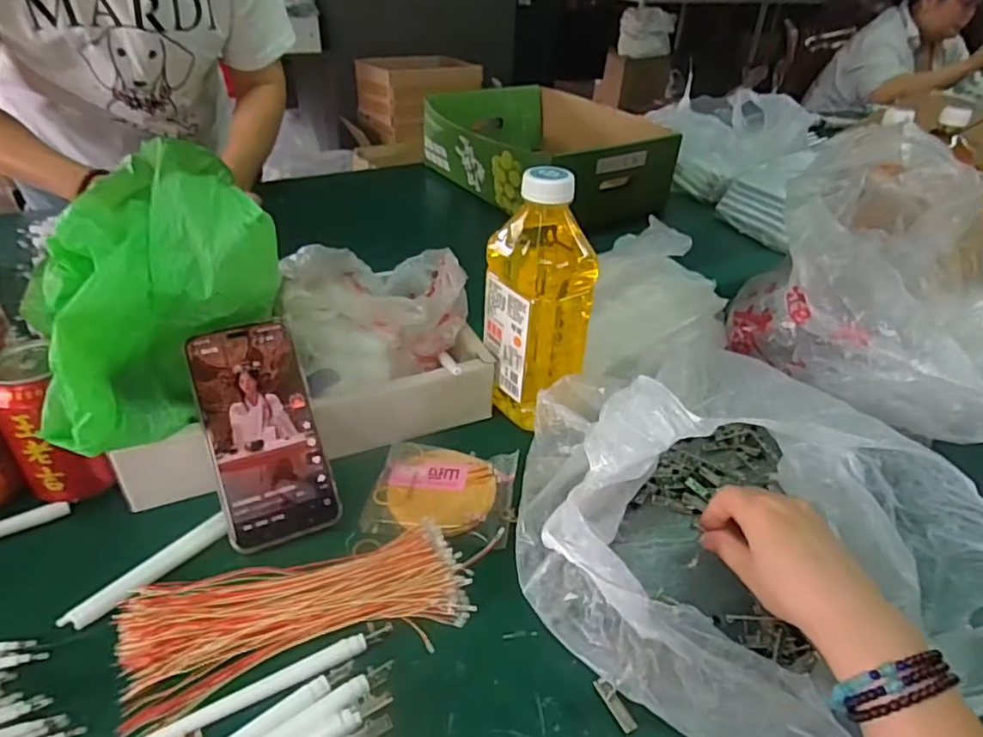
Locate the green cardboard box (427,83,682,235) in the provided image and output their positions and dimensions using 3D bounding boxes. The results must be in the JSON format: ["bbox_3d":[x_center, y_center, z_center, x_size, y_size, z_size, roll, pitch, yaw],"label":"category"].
[{"bbox_3d":[0.096,-0.383,1.066,0.343,0.118,0.409,-15,39,-24],"label":"green cardboard box"}]

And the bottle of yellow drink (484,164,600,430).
[{"bbox_3d":[0.039,-0.058,0.515,0.066,0.206,0.083,-18,40,-28],"label":"bottle of yellow drink"}]

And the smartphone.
[{"bbox_3d":[-0.167,0.046,0.444,0.076,0.158,0.007,-15,-6,-24],"label":"smartphone"}]

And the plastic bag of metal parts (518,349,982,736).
[{"bbox_3d":[0.175,0.095,0.420,0.295,0.109,0.294,-7,36,-15],"label":"plastic bag of metal parts"}]

